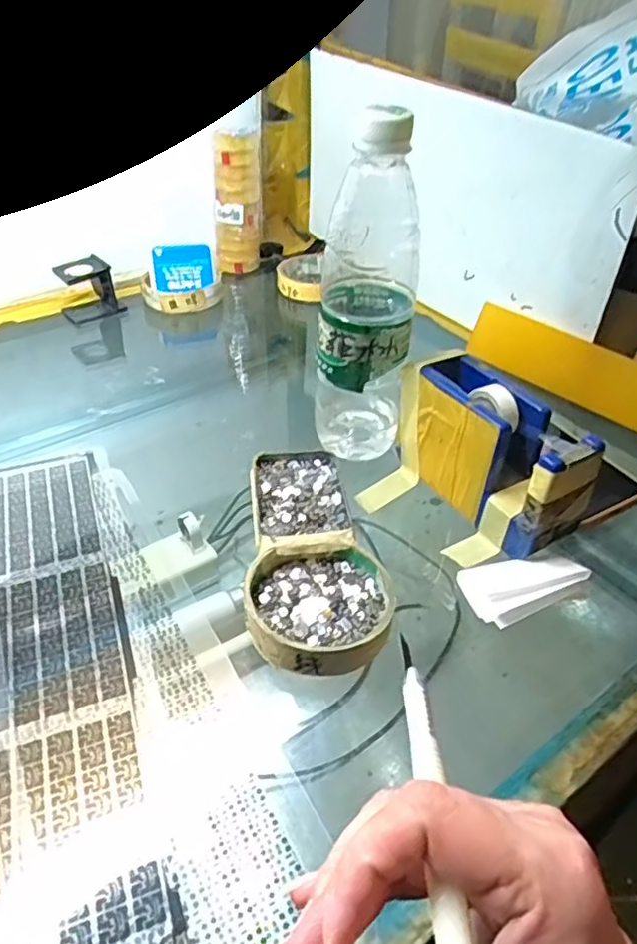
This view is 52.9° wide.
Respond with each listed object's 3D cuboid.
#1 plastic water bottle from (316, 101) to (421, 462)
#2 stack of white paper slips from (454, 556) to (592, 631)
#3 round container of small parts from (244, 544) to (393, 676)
[{"bbox_3d":[0.032,-0.112,0.427,0.061,0.227,0.067,4,38,2],"label":"plastic water bottle"},{"bbox_3d":[0.118,0.063,0.375,0.065,0.017,0.039,-16,42,-21],"label":"stack of white paper slips"},{"bbox_3d":[0.001,0.075,0.356,0.080,0.021,0.079,1,38,-1],"label":"round container of small parts"}]

